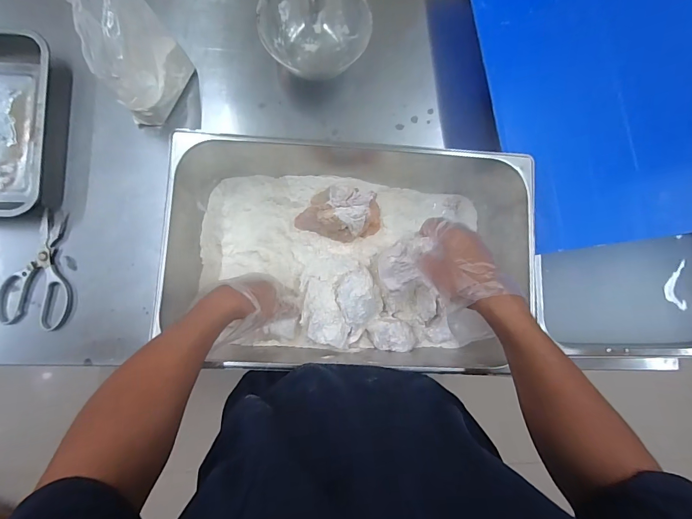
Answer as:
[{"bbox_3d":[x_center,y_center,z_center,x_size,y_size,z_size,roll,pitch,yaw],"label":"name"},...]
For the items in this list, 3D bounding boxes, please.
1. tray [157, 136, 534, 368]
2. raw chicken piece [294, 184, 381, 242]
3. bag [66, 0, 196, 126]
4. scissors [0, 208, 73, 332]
[{"bbox_3d":[0.005,-0.003,0.573,0.508,0.150,0.323,5,84,-4],"label":"tray"},{"bbox_3d":[-0.008,-0.074,0.596,0.132,0.081,0.077,15,83,-3],"label":"raw chicken piece"},{"bbox_3d":[-0.321,-0.307,0.559,0.082,0.201,0.139,12,84,-3],"label":"bag"},{"bbox_3d":[-0.500,0.015,0.602,0.106,0.017,0.192,11,84,-3],"label":"scissors"}]

